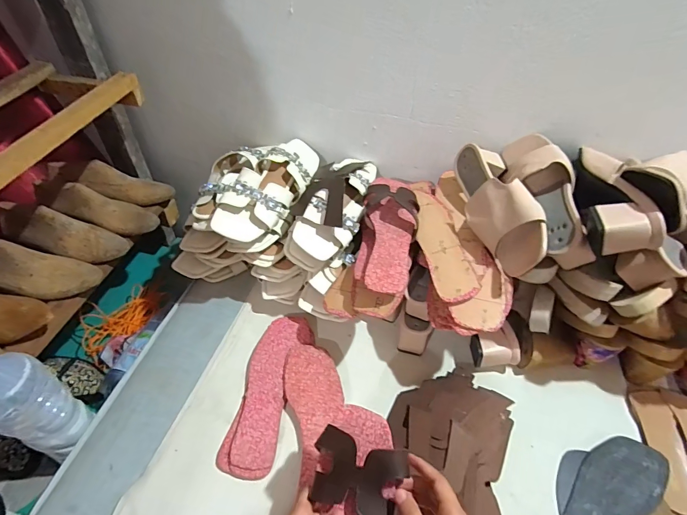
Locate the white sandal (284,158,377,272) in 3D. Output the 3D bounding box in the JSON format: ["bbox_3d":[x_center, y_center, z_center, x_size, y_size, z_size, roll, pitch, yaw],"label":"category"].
[{"bbox_3d":[-0.002,-0.092,0.653,0.099,0.083,0.250,20,50,15],"label":"white sandal"}]

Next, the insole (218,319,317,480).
[{"bbox_3d":[-0.116,0.199,0.588,0.086,0.016,0.247,12,48,8],"label":"insole"}]

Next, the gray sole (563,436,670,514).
[{"bbox_3d":[0.339,0.313,0.490,0.194,0.033,0.075,-31,56,-27],"label":"gray sole"}]

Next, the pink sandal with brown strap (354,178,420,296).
[{"bbox_3d":[0.072,-0.045,0.597,0.087,0.054,0.247,7,48,4],"label":"pink sandal with brown strap"}]

